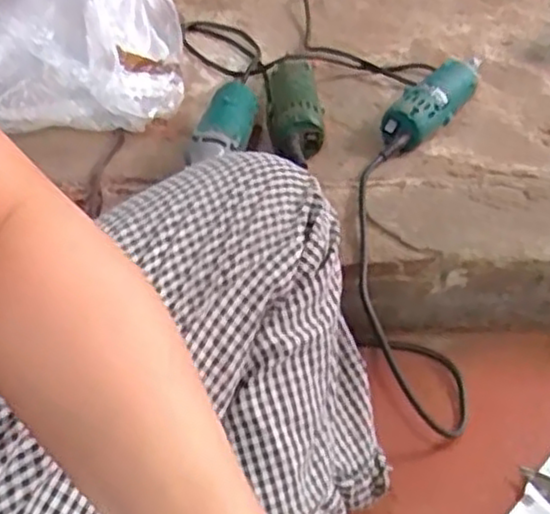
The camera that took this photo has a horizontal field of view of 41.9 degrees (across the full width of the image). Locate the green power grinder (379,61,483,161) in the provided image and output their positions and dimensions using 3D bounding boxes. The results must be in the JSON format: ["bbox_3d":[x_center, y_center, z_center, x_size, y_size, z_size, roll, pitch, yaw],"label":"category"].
[{"bbox_3d":[0.186,-0.181,0.828,0.051,0.064,0.221,28,52,23],"label":"green power grinder"}]

